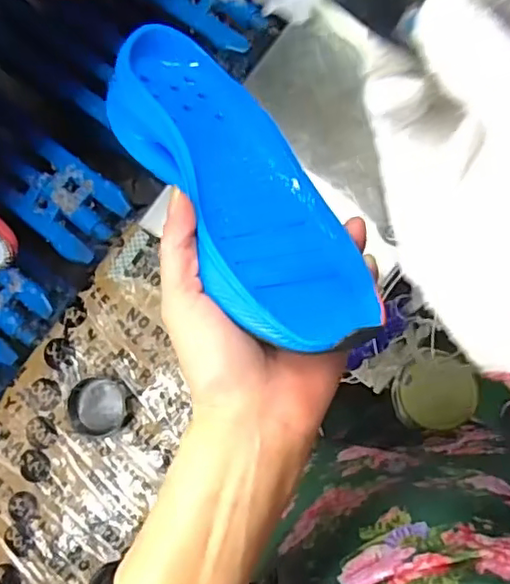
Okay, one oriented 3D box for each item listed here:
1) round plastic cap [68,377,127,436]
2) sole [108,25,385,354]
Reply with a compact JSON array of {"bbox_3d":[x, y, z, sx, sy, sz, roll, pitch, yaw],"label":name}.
[{"bbox_3d":[-0.156,0.113,0.609,0.051,0.019,0.055,0,88,9],"label":"round plastic cap"},{"bbox_3d":[-0.008,-0.058,0.337,0.217,0.089,0.033,61,140,27],"label":"sole"}]

